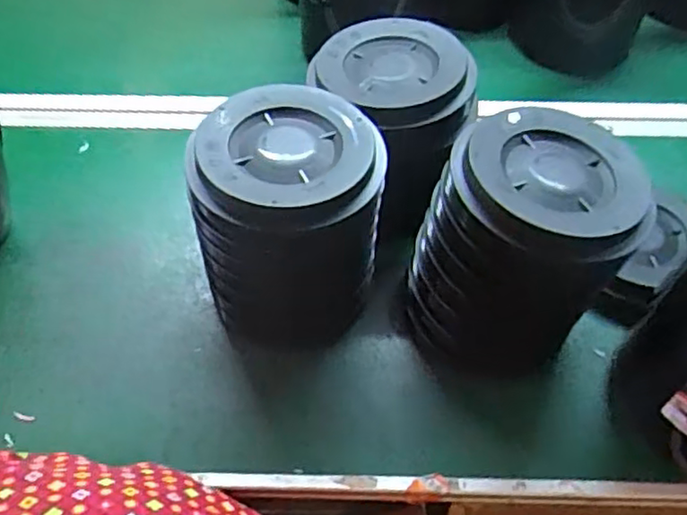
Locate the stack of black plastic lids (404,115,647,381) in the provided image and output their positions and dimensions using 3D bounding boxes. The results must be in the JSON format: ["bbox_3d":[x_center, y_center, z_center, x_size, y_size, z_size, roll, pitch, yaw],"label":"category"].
[{"bbox_3d":[0.116,-0.006,0.434,0.128,0.147,0.127,14,53,11],"label":"stack of black plastic lids"}]

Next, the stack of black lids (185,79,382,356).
[{"bbox_3d":[-0.040,-0.024,0.448,0.123,0.138,0.113,-4,52,-3],"label":"stack of black lids"}]

